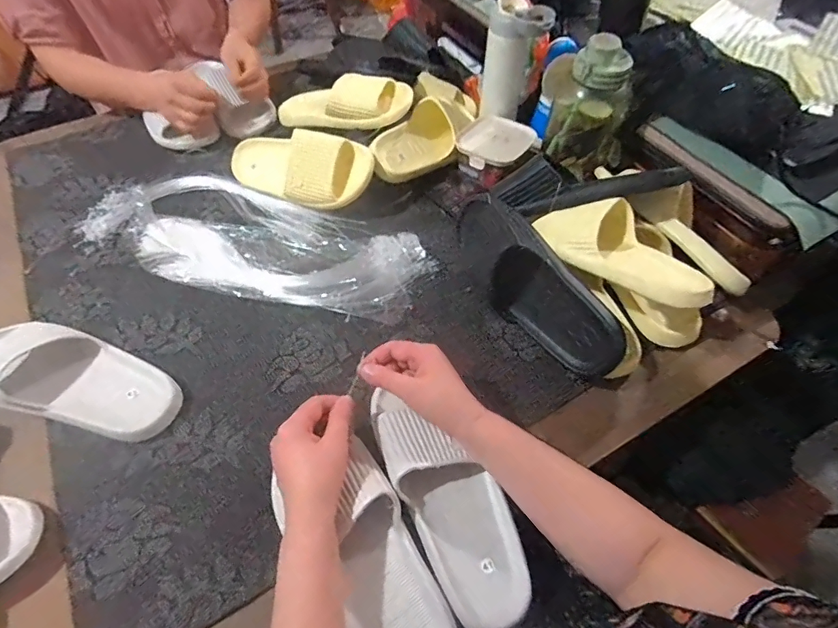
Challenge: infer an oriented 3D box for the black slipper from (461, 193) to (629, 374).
[{"bbox_3d":[0.136,-0.033,0.597,0.082,0.104,0.276,-22,58,-14],"label":"black slipper"}]

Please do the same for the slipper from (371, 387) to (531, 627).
[{"bbox_3d":[0.025,0.179,0.477,0.089,0.061,0.241,-27,67,-17],"label":"slipper"}]

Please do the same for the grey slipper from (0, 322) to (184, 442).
[{"bbox_3d":[-0.410,0.068,0.542,0.253,0.072,0.108,19,58,14],"label":"grey slipper"}]

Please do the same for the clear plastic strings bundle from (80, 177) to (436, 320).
[{"bbox_3d":[-0.246,-0.112,0.690,0.513,0.021,0.188,16,57,12],"label":"clear plastic strings bundle"}]

